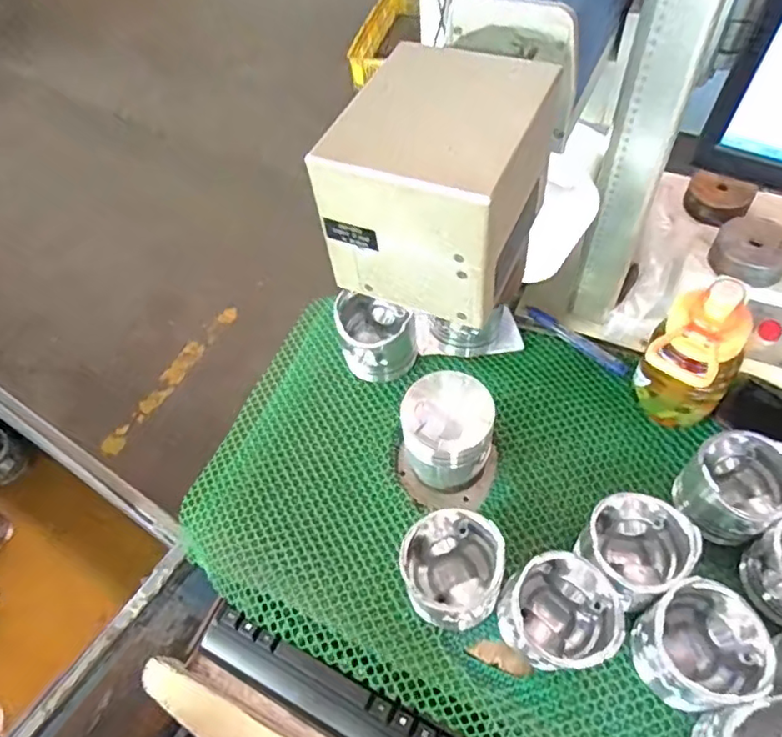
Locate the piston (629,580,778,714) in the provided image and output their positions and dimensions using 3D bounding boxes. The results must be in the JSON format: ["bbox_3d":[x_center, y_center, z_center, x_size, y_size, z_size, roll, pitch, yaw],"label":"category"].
[{"bbox_3d":[0.263,0.240,0.510,0.083,0.087,0.087,-2,57,3],"label":"piston"}]

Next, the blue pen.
[{"bbox_3d":[0.229,-0.036,0.737,0.019,0.011,0.146,-38,62,-19],"label":"blue pen"}]

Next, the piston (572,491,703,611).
[{"bbox_3d":[0.225,0.168,0.548,0.091,0.070,0.091,-2,57,3],"label":"piston"}]

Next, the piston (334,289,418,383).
[{"bbox_3d":[-0.016,-0.042,0.710,0.087,0.085,0.086,-2,57,3],"label":"piston"}]

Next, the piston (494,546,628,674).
[{"bbox_3d":[0.149,0.219,0.522,0.086,0.085,0.089,-2,57,3],"label":"piston"}]

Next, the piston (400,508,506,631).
[{"bbox_3d":[0.058,0.189,0.552,0.087,0.080,0.085,-2,57,3],"label":"piston"}]

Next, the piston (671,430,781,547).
[{"bbox_3d":[0.339,0.114,0.582,0.085,0.086,0.083,-2,57,3],"label":"piston"}]

